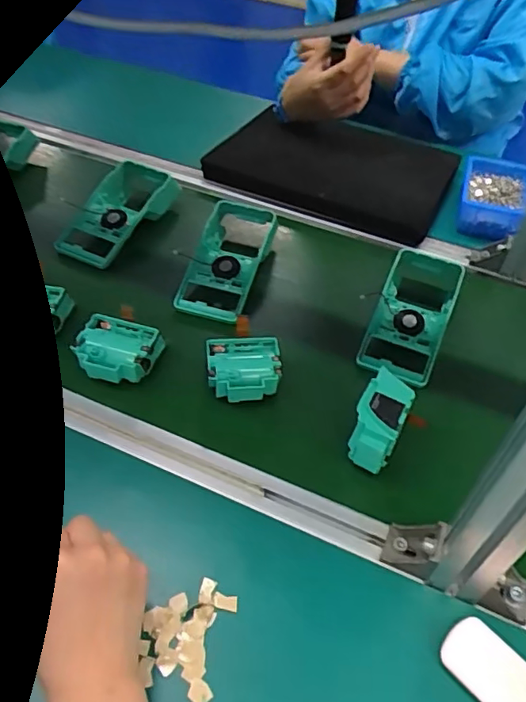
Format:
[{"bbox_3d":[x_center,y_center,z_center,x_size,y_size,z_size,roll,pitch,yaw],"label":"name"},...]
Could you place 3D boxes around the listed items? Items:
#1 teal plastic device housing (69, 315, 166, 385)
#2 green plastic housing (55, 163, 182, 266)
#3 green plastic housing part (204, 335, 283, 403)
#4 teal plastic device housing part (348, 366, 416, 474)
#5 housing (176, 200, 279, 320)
[{"bbox_3d":[-0.156,0.002,0.601,0.079,0.035,0.065,12,49,7],"label":"teal plastic device housing"},{"bbox_3d":[-0.203,-0.204,0.789,0.092,0.043,0.207,20,50,15],"label":"green plastic housing"},{"bbox_3d":[-0.021,0.024,0.592,0.074,0.036,0.075,0,49,-4],"label":"green plastic housing part"},{"bbox_3d":[0.110,0.068,0.531,0.042,0.068,0.076,24,52,17],"label":"teal plastic device housing part"},{"bbox_3d":[-0.043,-0.121,0.729,0.087,0.038,0.197,13,49,7],"label":"housing"}]

